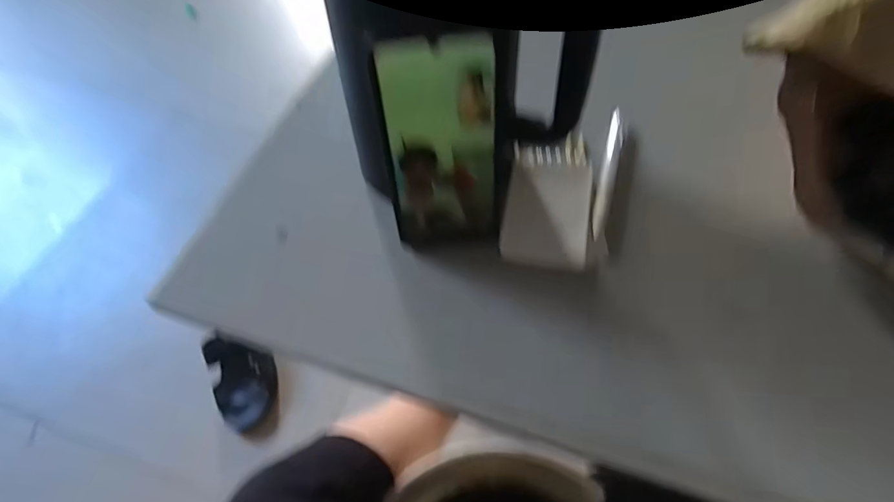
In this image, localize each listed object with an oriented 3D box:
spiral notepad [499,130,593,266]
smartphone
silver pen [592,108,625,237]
[{"bbox_3d":[0.086,-0.047,0.400,0.067,0.012,0.135,8,58,8],"label":"spiral notepad"},{"bbox_3d":[-0.003,-0.065,0.325,0.073,0.156,0.010,-4,46,-1],"label":"smartphone"},{"bbox_3d":[0.142,-0.070,0.414,0.014,0.012,0.139,13,59,12],"label":"silver pen"}]

